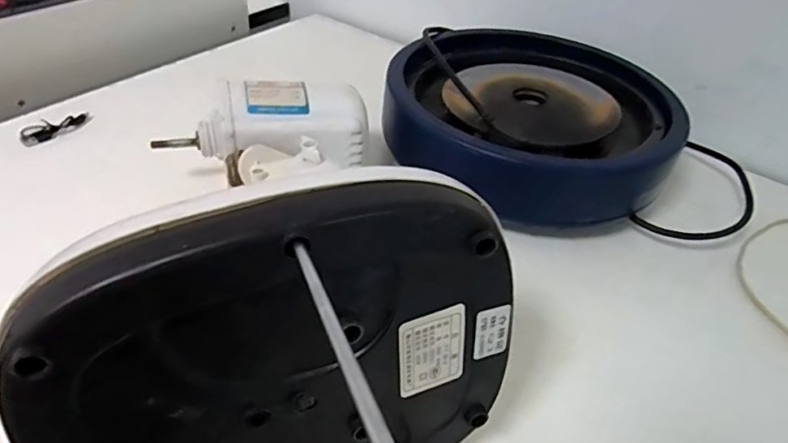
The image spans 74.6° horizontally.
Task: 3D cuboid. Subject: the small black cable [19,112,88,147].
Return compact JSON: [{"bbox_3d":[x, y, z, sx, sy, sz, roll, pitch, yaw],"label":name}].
[{"bbox_3d":[-0.362,-0.100,0.555,0.011,0.024,0.069,26,45,22],"label":"small black cable"}]

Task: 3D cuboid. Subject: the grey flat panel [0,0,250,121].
[{"bbox_3d":[-0.354,-0.254,0.700,0.018,0.130,0.394,38,50,14],"label":"grey flat panel"}]

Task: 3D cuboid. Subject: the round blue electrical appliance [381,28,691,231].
[{"bbox_3d":[0.147,-0.110,0.563,0.288,0.083,0.265,4,41,-3],"label":"round blue electrical appliance"}]

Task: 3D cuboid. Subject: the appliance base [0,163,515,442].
[{"bbox_3d":[-0.044,0.076,0.247,0.206,0.199,0.055,-12,44,-20],"label":"appliance base"}]

